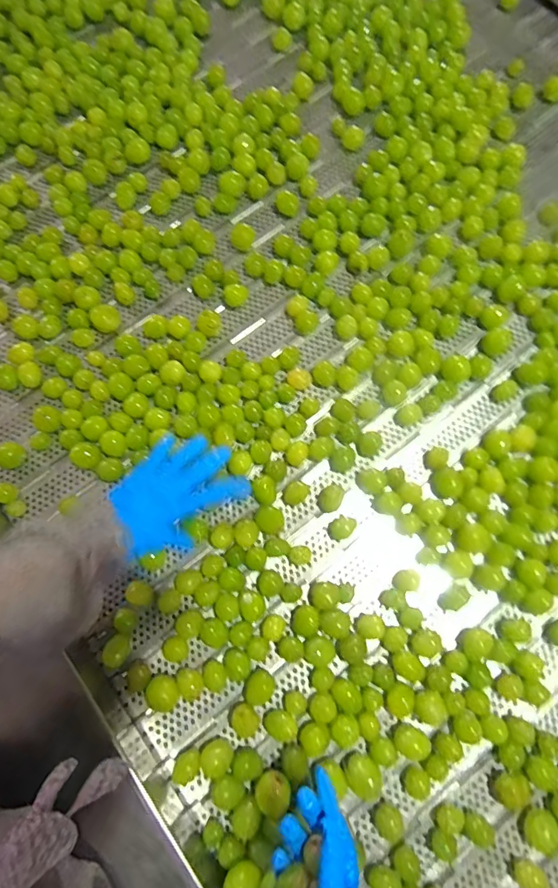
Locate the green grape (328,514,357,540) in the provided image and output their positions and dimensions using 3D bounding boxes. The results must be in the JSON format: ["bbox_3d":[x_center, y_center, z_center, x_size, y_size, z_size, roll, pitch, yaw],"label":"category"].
[{"bbox_3d":[0.074,0.099,0.537,0.031,0.025,0.024,-34,77,-8],"label":"green grape"}]

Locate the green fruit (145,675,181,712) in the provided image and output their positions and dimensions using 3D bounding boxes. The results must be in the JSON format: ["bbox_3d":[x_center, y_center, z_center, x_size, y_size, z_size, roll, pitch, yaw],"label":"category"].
[{"bbox_3d":[-0.123,0.268,0.491,0.030,0.030,0.034,-30,76,-7],"label":"green fruit"}]

